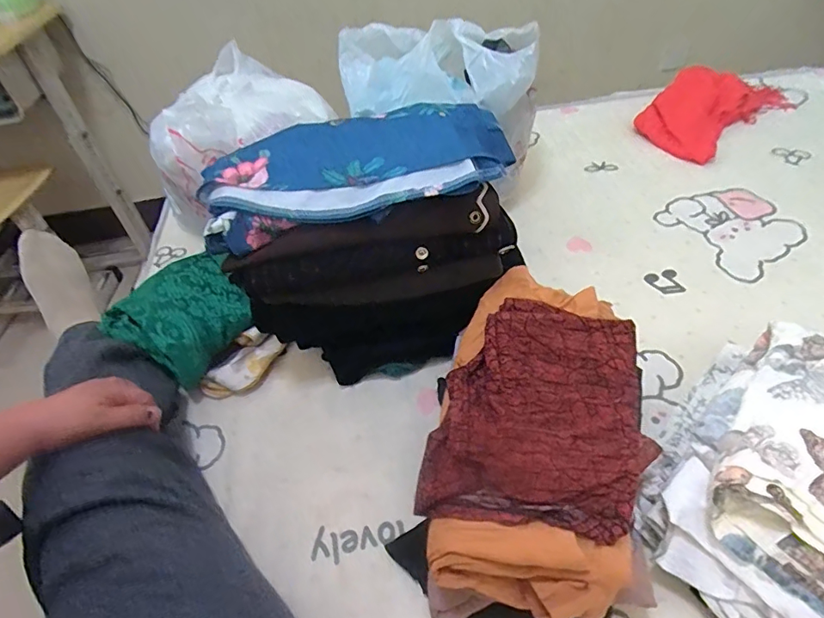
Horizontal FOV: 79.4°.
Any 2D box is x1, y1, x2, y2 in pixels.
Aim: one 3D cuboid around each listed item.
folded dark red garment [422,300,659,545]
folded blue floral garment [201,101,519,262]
[{"bbox_3d":[0.110,0.083,0.428,0.169,0.051,0.204,10,49,15],"label":"folded dark red garment"},{"bbox_3d":[-0.052,-0.149,0.527,0.341,0.061,0.162,-13,45,-6],"label":"folded blue floral garment"}]

